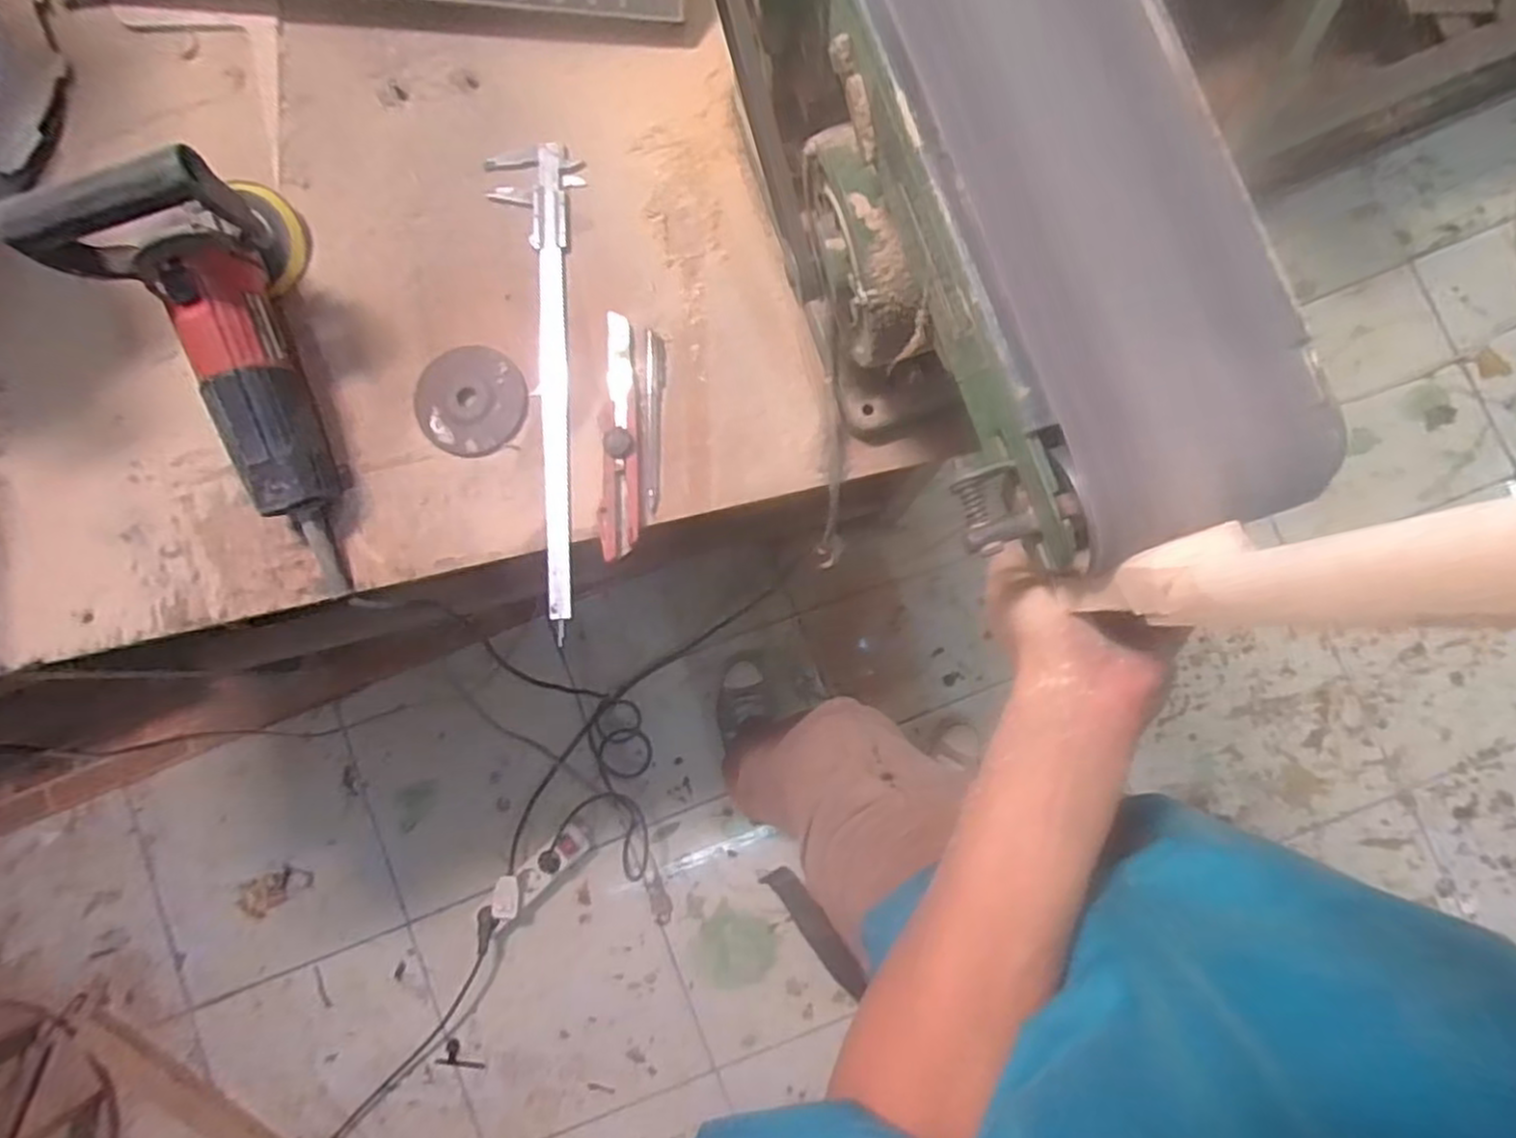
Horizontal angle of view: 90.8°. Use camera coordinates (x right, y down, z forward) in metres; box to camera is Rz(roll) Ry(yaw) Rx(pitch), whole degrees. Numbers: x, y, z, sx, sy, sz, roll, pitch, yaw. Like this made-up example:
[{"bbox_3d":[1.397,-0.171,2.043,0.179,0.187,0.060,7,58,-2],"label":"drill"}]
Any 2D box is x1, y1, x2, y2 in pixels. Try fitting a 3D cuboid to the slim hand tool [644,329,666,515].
[{"bbox_3d":[-0.081,-0.117,0.586,0.014,0.008,0.141,0,85,2],"label":"slim hand tool"}]

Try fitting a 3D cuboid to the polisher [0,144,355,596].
[{"bbox_3d":[-0.360,-0.144,0.523,0.122,0.167,0.288,-30,84,-1],"label":"polisher"}]

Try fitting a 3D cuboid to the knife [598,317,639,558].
[{"bbox_3d":[-0.107,-0.103,0.577,0.029,0.012,0.188,-1,85,2],"label":"knife"}]

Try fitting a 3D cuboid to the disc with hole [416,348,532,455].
[{"bbox_3d":[-0.231,-0.136,0.599,0.087,0.007,0.086,0,85,2],"label":"disc with hole"}]

